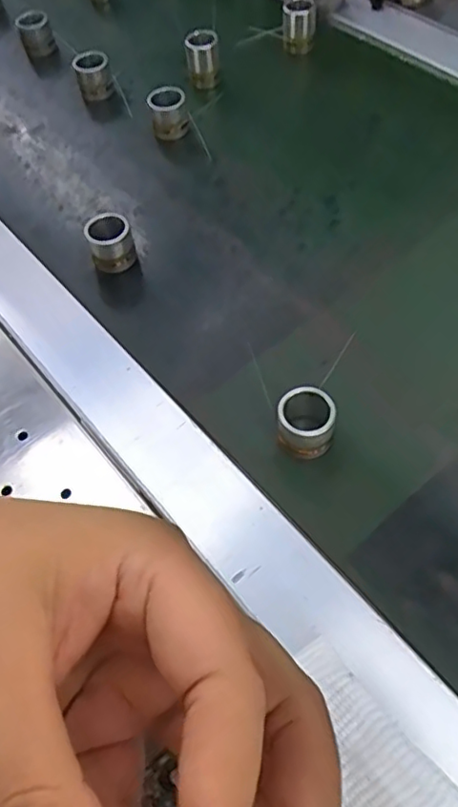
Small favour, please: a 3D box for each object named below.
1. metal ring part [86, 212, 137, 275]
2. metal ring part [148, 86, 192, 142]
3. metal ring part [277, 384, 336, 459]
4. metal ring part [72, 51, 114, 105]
[{"bbox_3d":[-0.067,-0.092,0.345,0.024,0.024,0.025,-19,59,-7],"label":"metal ring part"},{"bbox_3d":[-0.039,-0.192,0.402,0.025,0.026,0.021,-14,58,-5],"label":"metal ring part"},{"bbox_3d":[0.034,0.010,0.274,0.024,0.026,0.025,-1,58,4],"label":"metal ring part"},{"bbox_3d":[-0.096,-0.232,0.431,0.024,0.029,0.022,-17,58,-6],"label":"metal ring part"}]

